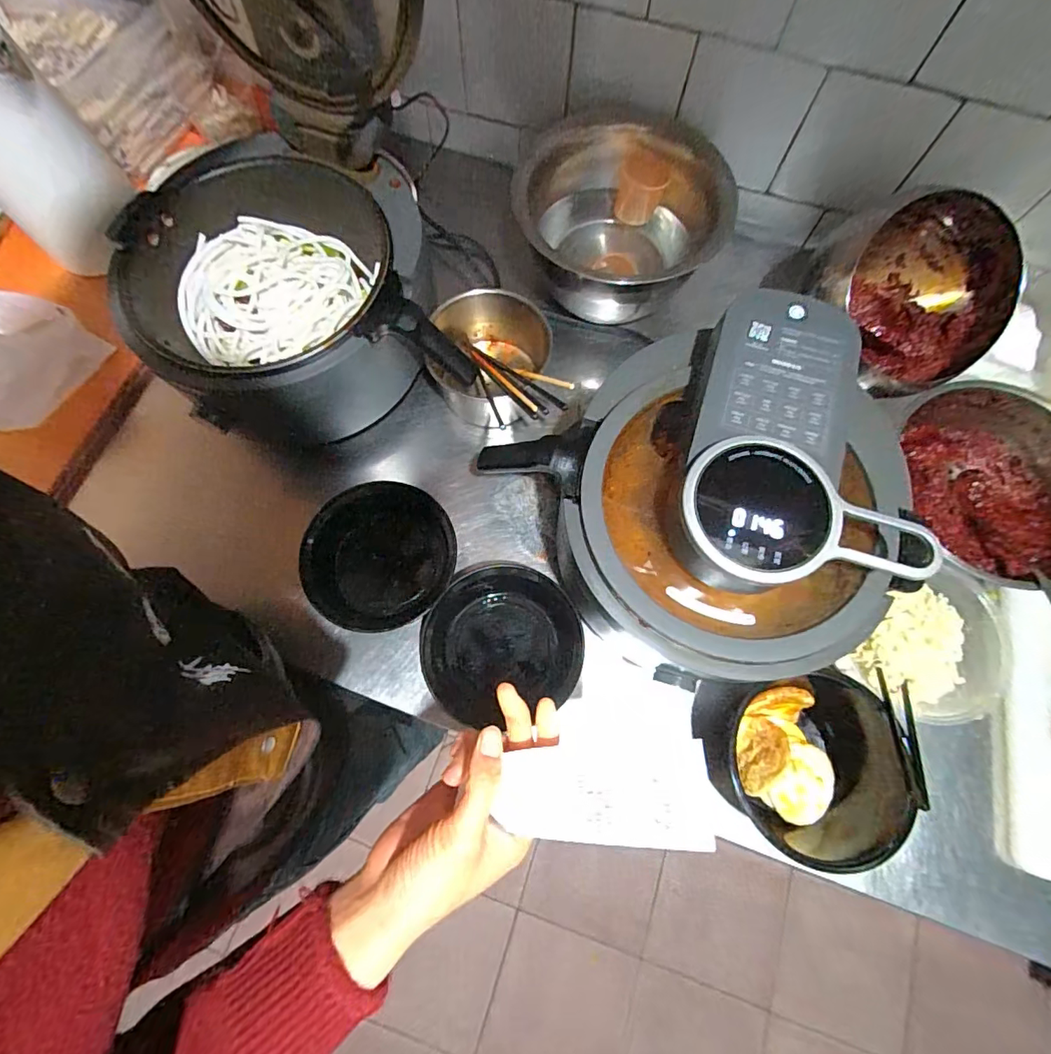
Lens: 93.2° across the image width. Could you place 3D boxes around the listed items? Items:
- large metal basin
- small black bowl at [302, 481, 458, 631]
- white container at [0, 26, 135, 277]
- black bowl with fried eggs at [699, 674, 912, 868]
[{"bbox_3d":[0.111,-0.374,0.631,0.233,0.139,0.219,0,71,0],"label":"large metal basin"},{"bbox_3d":[-0.171,0.033,0.577,0.173,0.041,0.164,-28,73,-9],"label":"small black bowl"},{"bbox_3d":[-0.586,-0.443,0.575,0.151,0.230,0.135,42,76,13],"label":"white container"},{"bbox_3d":[0.272,0.229,0.493,0.151,0.094,0.160,0,71,0],"label":"black bowl with fried eggs"}]

